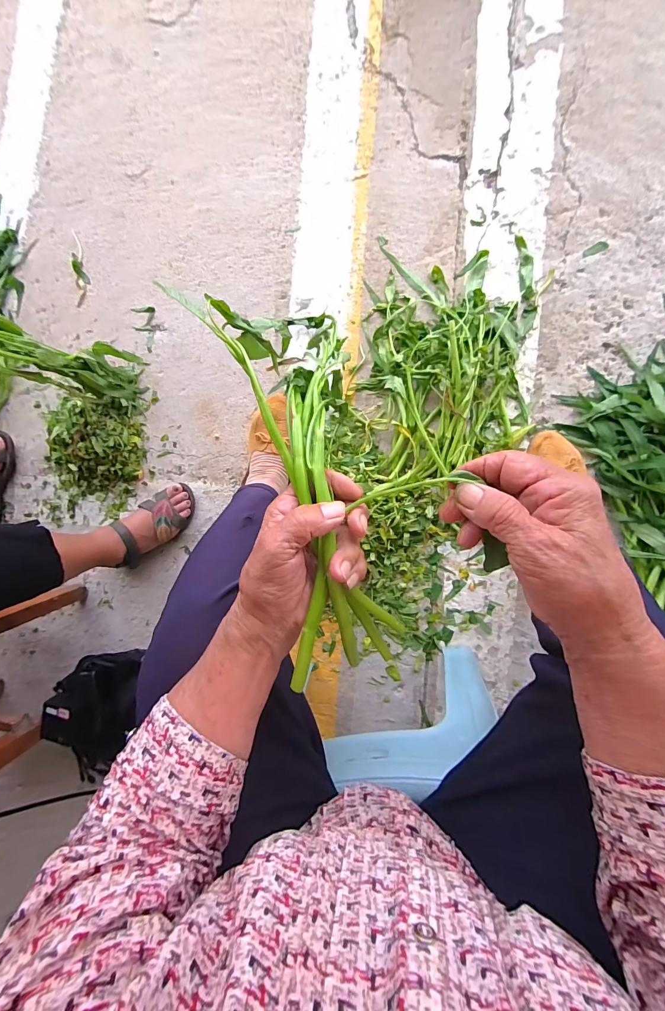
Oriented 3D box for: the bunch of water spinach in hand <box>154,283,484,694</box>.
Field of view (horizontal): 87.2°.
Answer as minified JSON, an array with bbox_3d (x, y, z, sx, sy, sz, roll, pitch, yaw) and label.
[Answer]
[{"bbox_3d":[-0.016,-0.024,0.282,0.088,0.112,0.330,-14,81,9],"label":"bunch of water spinach in hand"}]

